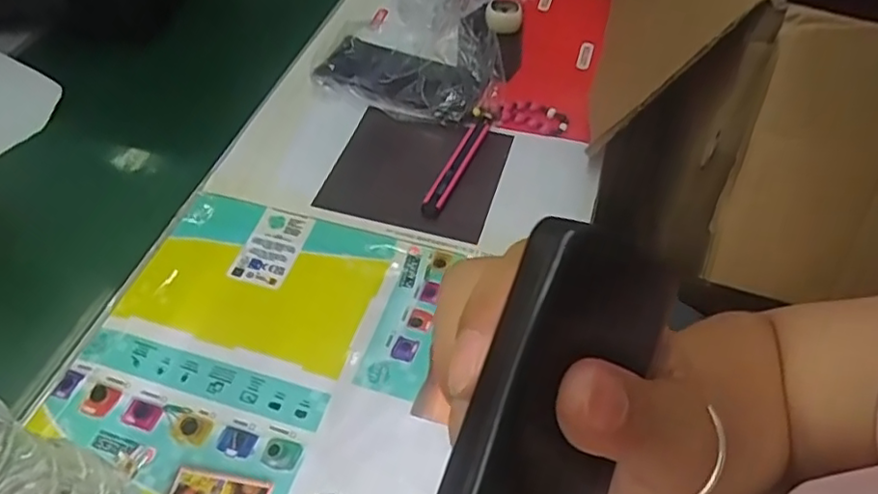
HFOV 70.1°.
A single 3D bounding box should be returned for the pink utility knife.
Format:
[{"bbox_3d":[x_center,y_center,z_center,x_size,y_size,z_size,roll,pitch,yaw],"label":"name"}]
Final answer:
[{"bbox_3d":[0.017,-0.079,0.559,0.026,0.011,0.133,18,54,16],"label":"pink utility knife"}]

